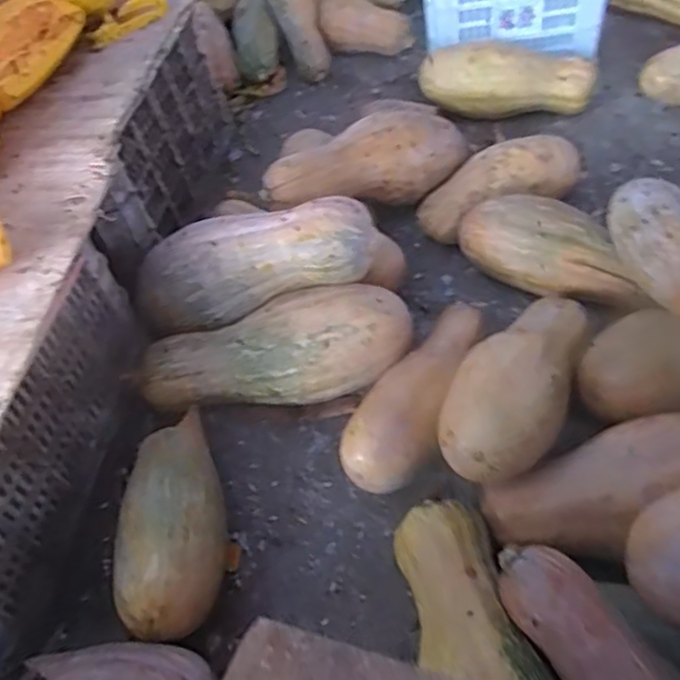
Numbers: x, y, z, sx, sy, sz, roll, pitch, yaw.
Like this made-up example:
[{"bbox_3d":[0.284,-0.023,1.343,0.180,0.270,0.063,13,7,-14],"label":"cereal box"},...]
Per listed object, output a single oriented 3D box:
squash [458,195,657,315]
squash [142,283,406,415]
[{"bbox_3d":[0.308,-0.127,0.925,0.280,0.102,0.113,25,60,25],"label":"squash"},{"bbox_3d":[-0.090,0.023,0.873,0.372,0.116,0.127,-13,47,13],"label":"squash"}]

